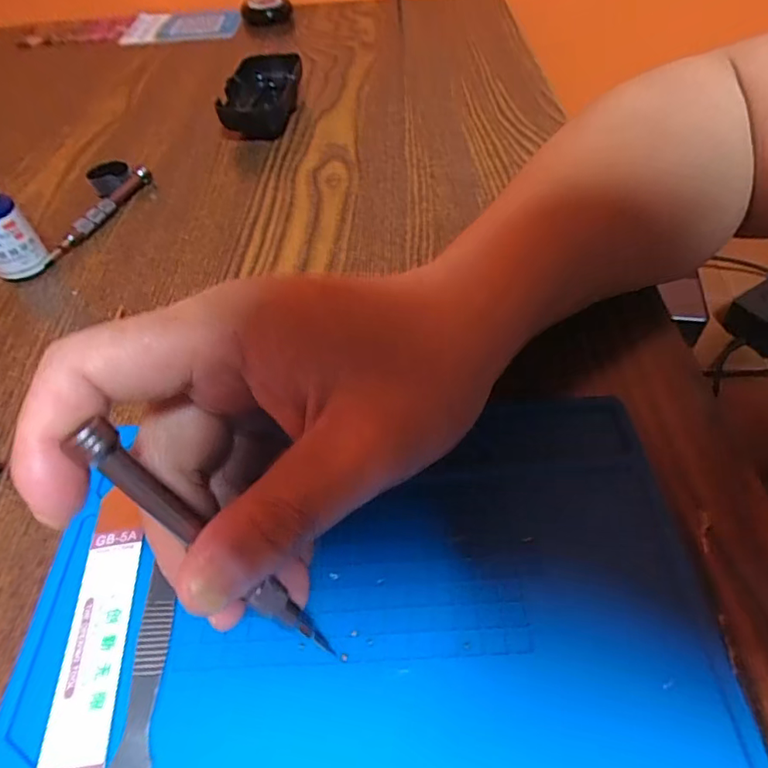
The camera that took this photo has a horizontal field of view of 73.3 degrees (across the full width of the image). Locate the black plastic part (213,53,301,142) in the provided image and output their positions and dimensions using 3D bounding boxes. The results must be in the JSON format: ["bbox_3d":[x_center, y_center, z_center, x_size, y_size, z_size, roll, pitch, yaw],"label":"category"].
[{"bbox_3d":[-0.098,-0.233,0.421,0.058,0.028,0.107,-6,50,-1],"label":"black plastic part"}]

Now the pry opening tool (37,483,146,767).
[{"bbox_3d":[-0.096,0.088,0.173,0.020,0.005,0.113,-8,50,-2],"label":"pry opening tool"}]

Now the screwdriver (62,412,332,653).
[{"bbox_3d":[-0.046,0.050,0.147,0.013,0.105,0.010,-7,40,45],"label":"screwdriver"}]

